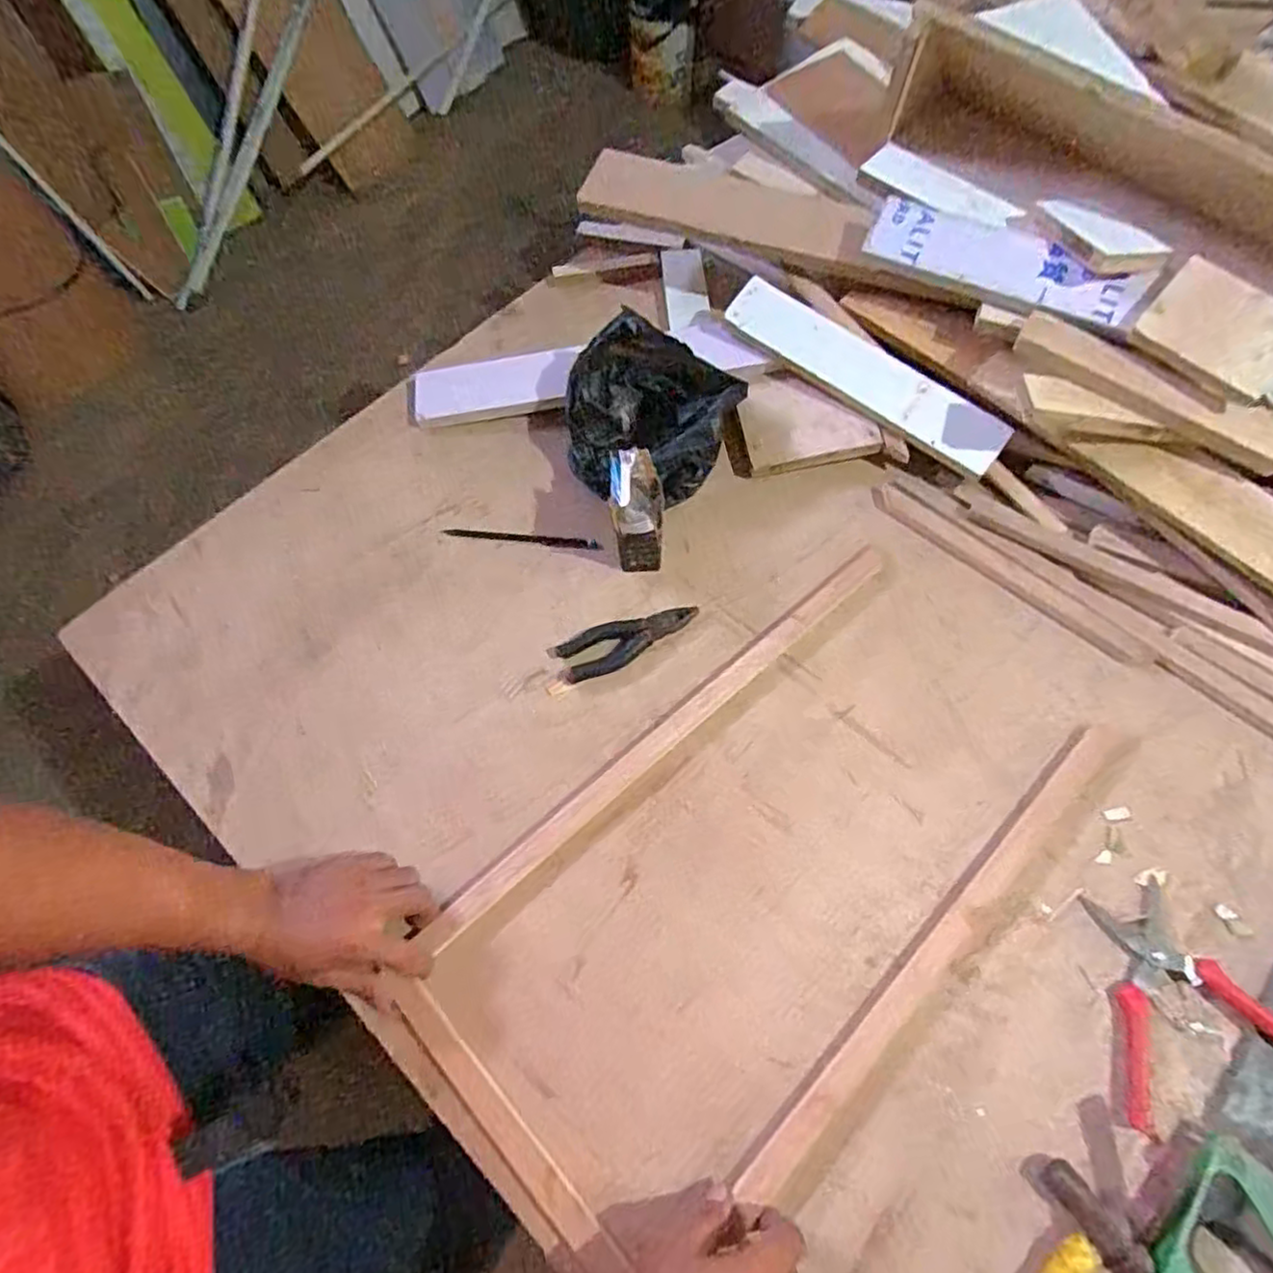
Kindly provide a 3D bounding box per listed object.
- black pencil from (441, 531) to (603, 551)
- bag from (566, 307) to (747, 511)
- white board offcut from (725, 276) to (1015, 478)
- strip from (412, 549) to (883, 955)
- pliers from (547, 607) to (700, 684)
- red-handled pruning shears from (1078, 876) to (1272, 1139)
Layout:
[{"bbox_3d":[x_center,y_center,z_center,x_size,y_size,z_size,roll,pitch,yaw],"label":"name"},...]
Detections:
[{"bbox_3d":[-0.125,-0.108,0.767,0.176,0.010,0.013,7,65,4],"label":"black pencil"},{"bbox_3d":[0.015,-0.239,0.762,0.187,0.098,0.167,5,65,3],"label":"bag"},{"bbox_3d":[0.252,-0.293,0.772,0.329,0.019,0.071,37,88,10],"label":"white board offcut"},{"bbox_3d":[0.039,0.084,0.667,0.557,0.011,0.030,-38,70,-15],"label":"strip"},{"bbox_3d":[-0.010,0.005,0.715,0.150,0.010,0.050,-19,66,-8],"label":"pliers"},{"bbox_3d":[0.428,0.287,0.559,0.142,0.023,0.154,-17,66,-7],"label":"red-handled pruning shears"}]

